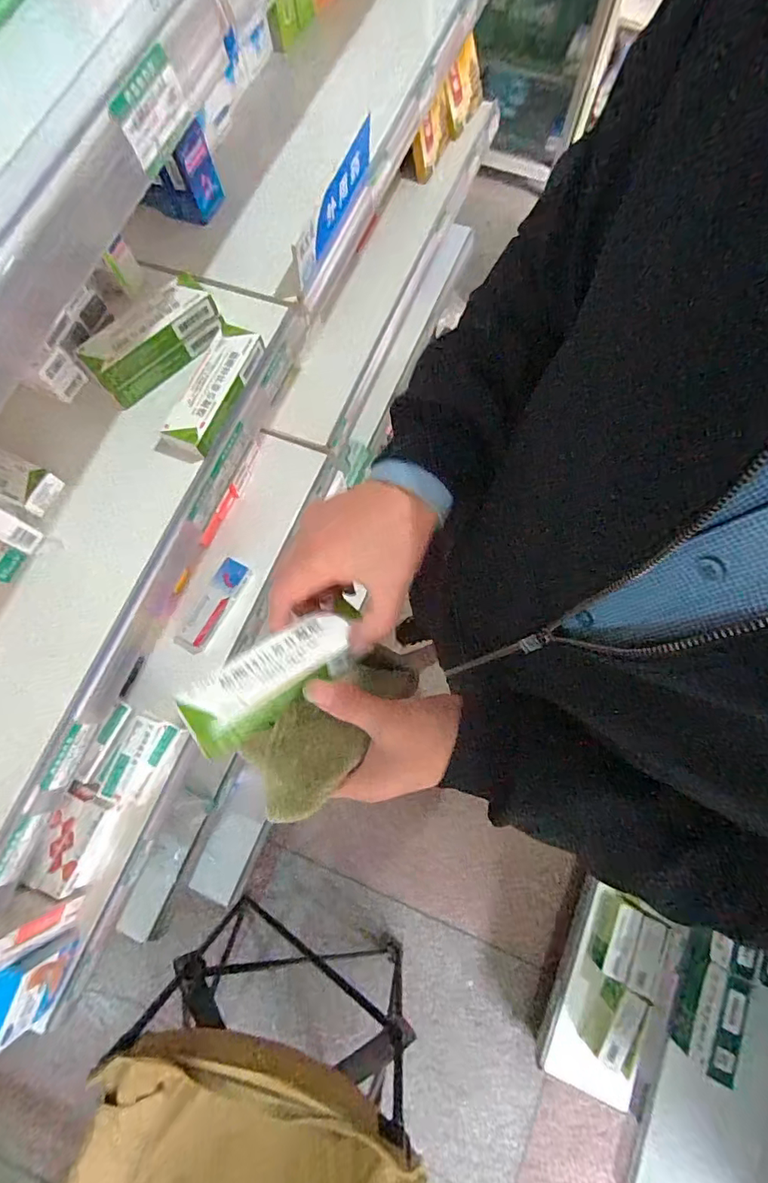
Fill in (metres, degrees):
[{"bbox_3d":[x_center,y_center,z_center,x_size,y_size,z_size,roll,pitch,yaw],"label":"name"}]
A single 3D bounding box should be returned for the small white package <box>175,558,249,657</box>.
[{"bbox_3d":[-0.256,0.020,0.750,0.051,0.023,0.149,28,77,8],"label":"small white package"}]

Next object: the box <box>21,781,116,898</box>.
[{"bbox_3d":[-0.410,0.327,0.655,0.067,0.037,0.129,19,76,5],"label":"box"}]

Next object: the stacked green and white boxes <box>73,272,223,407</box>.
[{"bbox_3d":[-0.233,-0.255,0.507,0.136,0.062,0.050,-44,79,-10],"label":"stacked green and white boxes"}]

